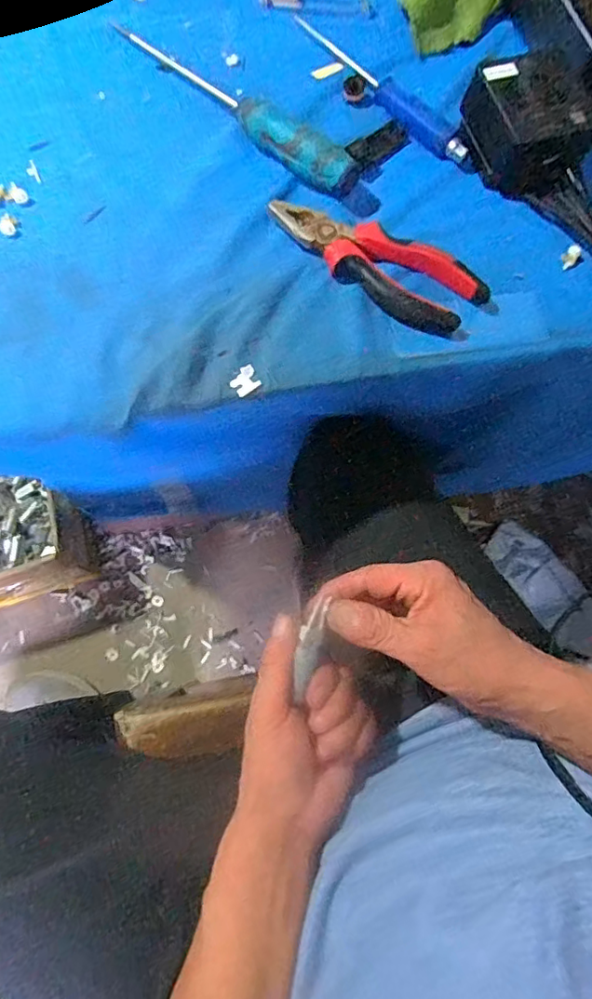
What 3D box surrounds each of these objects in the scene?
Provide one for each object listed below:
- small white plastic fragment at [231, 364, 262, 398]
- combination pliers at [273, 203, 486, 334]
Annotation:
[{"bbox_3d":[-0.034,-0.080,0.366,0.019,0.004,0.017,-34,80,-12],"label":"small white plastic fragment"},{"bbox_3d":[0.056,-0.171,0.391,0.159,0.019,0.049,29,75,4],"label":"combination pliers"}]

